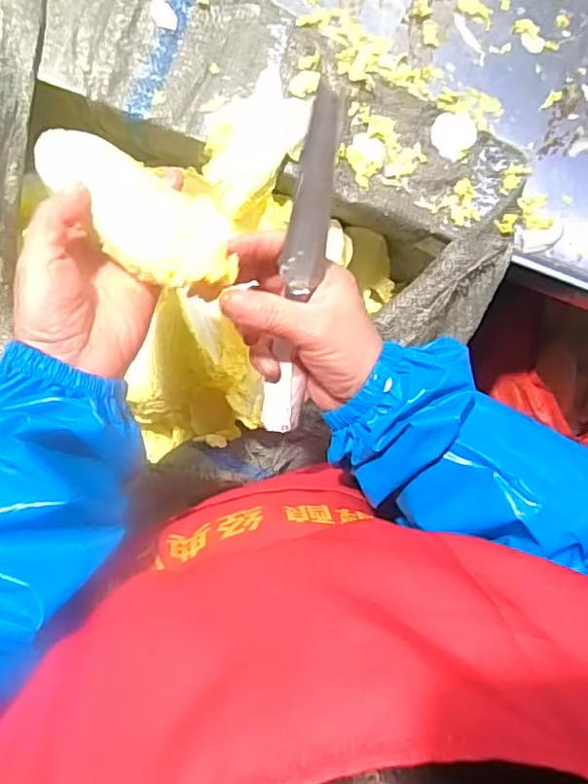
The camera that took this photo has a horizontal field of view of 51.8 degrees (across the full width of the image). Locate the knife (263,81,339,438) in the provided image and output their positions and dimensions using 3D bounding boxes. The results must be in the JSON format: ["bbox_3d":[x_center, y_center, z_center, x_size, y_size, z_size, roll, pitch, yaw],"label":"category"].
[{"bbox_3d":[0.005,-0.069,0.362,0.024,0.017,0.201,6,112,-6],"label":"knife"}]

